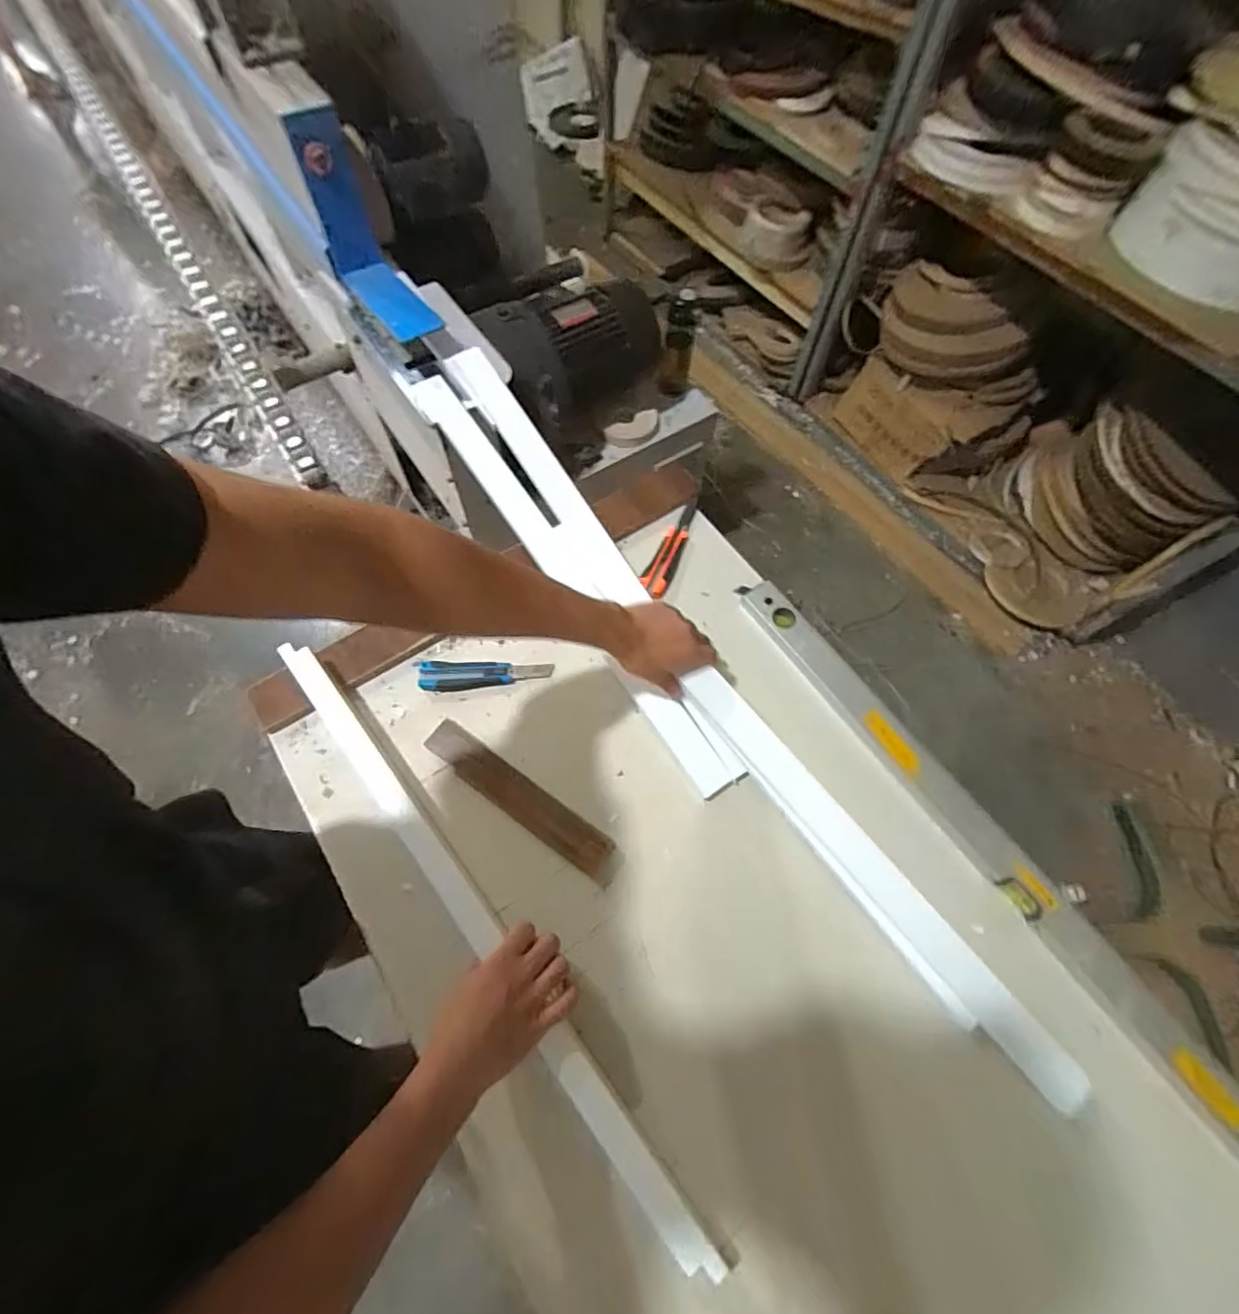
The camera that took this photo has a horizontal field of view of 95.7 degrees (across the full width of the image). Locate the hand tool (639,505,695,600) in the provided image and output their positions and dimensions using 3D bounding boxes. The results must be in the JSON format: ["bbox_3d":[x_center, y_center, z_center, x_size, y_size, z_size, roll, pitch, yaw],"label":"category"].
[{"bbox_3d":[0.079,-0.164,0.846,0.041,0.010,0.178,24,66,9],"label":"hand tool"}]

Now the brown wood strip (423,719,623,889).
[{"bbox_3d":[-0.123,0.177,0.696,0.284,0.013,0.048,33,68,13],"label":"brown wood strip"}]

